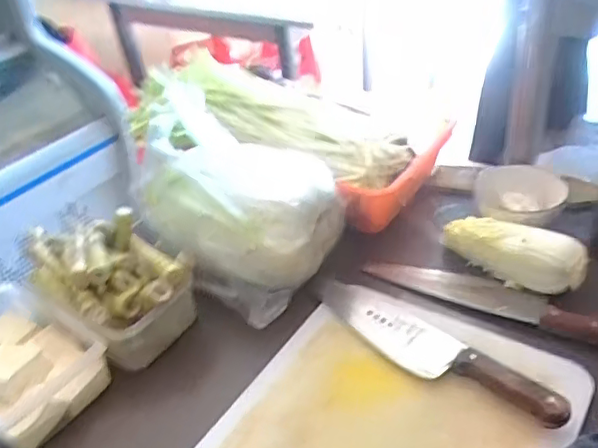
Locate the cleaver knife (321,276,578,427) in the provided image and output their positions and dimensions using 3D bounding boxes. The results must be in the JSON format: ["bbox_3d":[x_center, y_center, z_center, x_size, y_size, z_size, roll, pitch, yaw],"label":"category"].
[{"bbox_3d":[0.123,0.118,0.606,0.062,0.027,0.289,-29,42,-28],"label":"cleaver knife"}]

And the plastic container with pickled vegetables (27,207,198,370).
[{"bbox_3d":[-0.215,0.063,0.683,0.192,0.093,0.129,23,45,35],"label":"plastic container with pickled vegetables"}]

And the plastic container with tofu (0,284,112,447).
[{"bbox_3d":[-0.308,0.138,0.635,0.206,0.058,0.122,21,44,33],"label":"plastic container with tofu"}]

